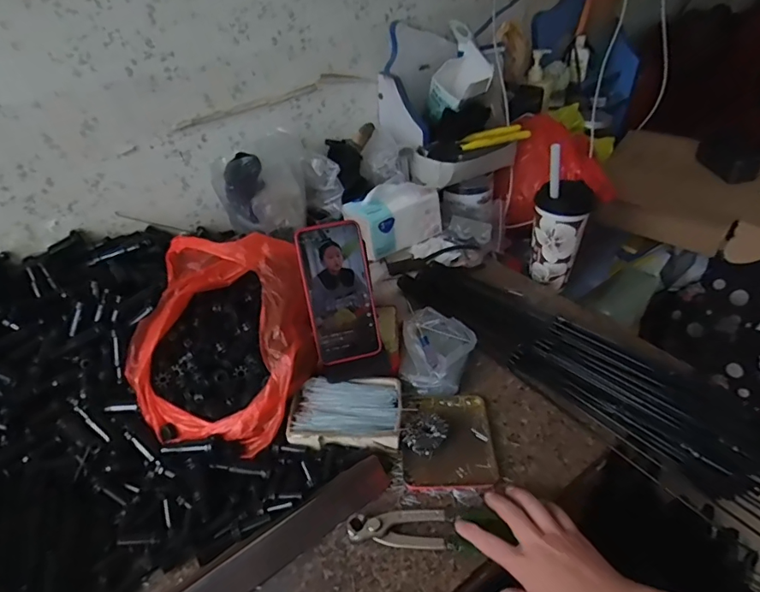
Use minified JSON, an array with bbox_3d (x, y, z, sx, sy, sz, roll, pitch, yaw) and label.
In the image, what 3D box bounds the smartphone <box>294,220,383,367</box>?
[{"bbox_3d":[-0.047,-0.004,0.575,0.076,0.163,0.008,-12,7,-9],"label":"smartphone"}]

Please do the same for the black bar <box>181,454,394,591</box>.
[{"bbox_3d":[-0.111,0.247,0.459,0.284,0.015,0.037,-28,80,-29],"label":"black bar"}]

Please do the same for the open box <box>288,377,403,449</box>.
[{"bbox_3d":[-0.039,0.132,0.561,0.125,0.022,0.083,-3,39,0],"label":"open box"}]

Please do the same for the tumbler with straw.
[{"bbox_3d":[0.285,-0.126,0.770,0.088,0.220,0.074,10,41,16],"label":"tumbler with straw"}]

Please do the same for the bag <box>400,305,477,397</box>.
[{"bbox_3d":[0.072,0.071,0.627,0.094,0.042,0.112,10,42,11],"label":"bag"}]

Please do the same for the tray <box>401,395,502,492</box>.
[{"bbox_3d":[0.076,0.163,0.552,0.101,0.017,0.121,-2,39,2],"label":"tray"}]

